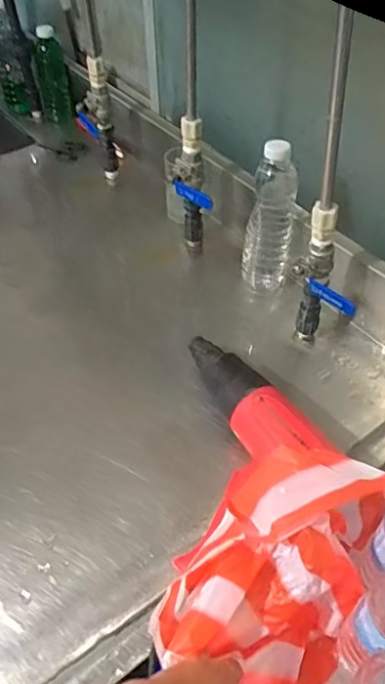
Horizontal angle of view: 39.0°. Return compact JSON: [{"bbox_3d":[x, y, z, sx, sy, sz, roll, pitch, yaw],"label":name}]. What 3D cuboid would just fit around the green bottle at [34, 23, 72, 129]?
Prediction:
[{"bbox_3d":[-0.286,-0.535,1.111,0.061,0.180,0.060,-8,49,-7],"label":"green bottle"}]

